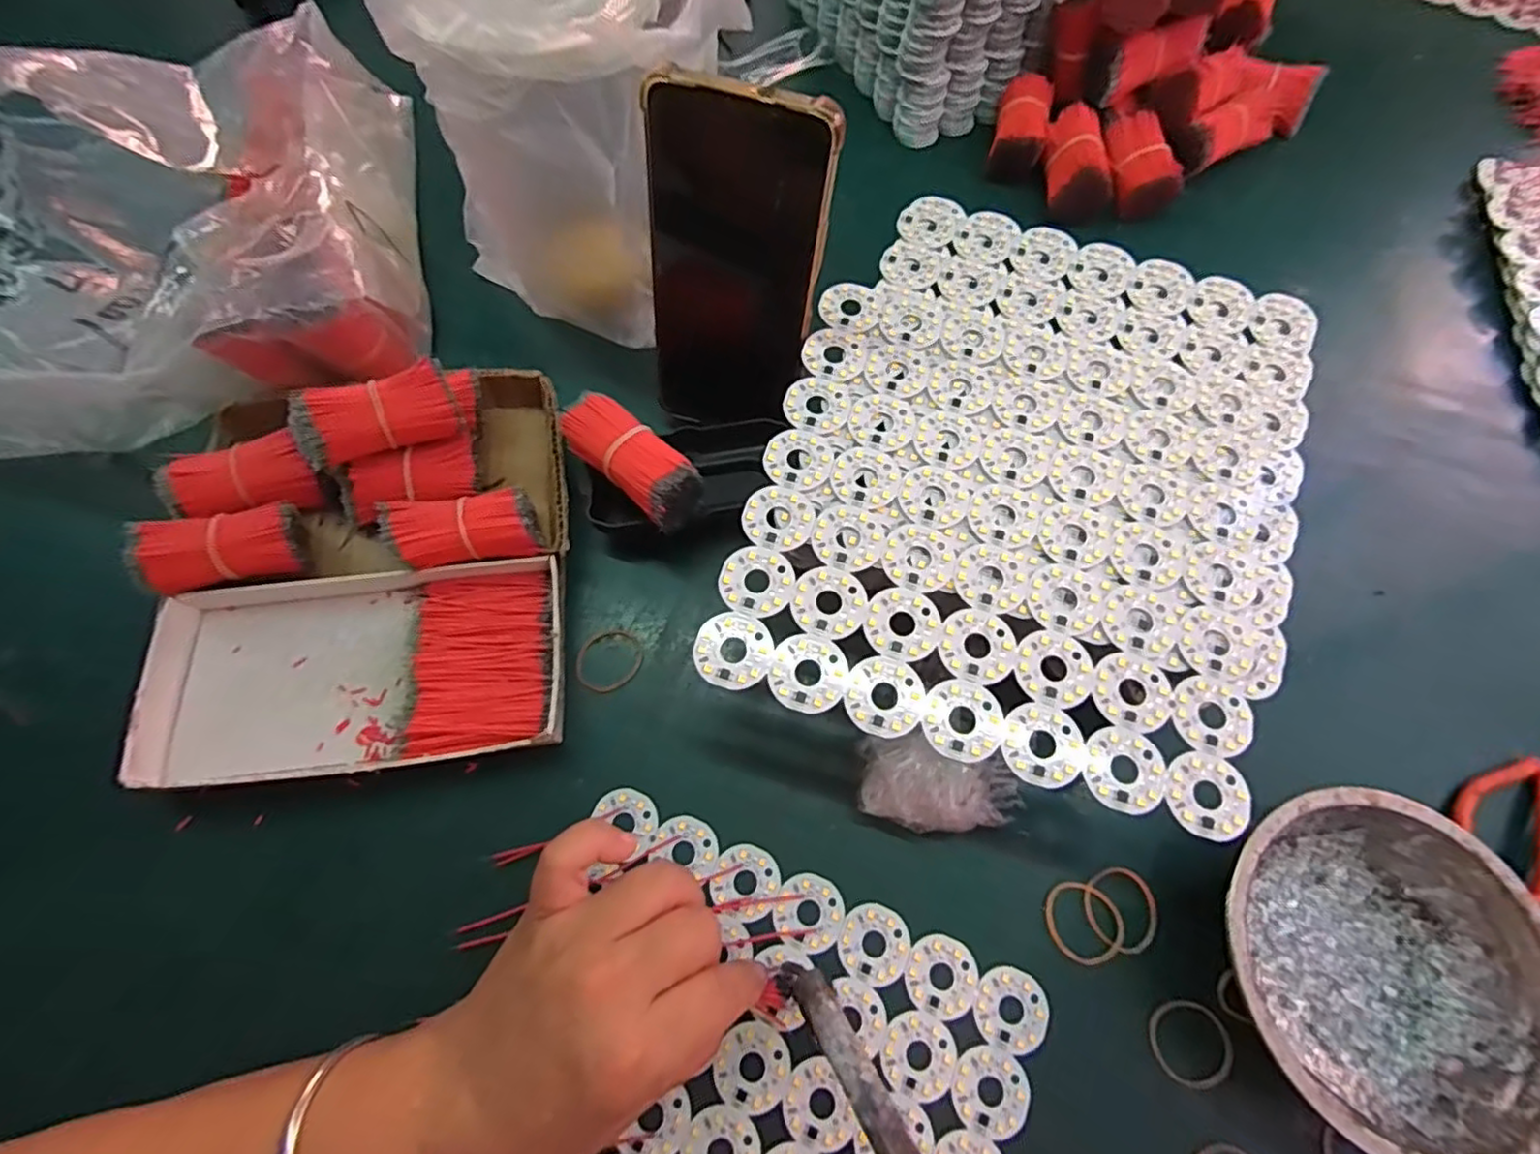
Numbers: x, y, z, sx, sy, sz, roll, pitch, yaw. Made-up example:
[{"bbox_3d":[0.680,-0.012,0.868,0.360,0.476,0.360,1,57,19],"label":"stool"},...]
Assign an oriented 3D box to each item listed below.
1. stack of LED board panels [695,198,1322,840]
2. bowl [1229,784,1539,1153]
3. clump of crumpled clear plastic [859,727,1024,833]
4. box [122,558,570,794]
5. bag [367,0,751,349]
[{"bbox_3d":[0.120,-0.053,0.301,0.227,0.009,0.279,16,69,6],"label":"stack of LED board panels"},{"bbox_3d":[0.240,0.155,0.270,0.122,0.044,0.121,0,69,0],"label":"bowl"},{"bbox_3d":[0.076,0.096,0.300,0.070,0.028,0.037,15,69,6],"label":"clump of crumpled clear plastic"},{"bbox_3d":[-0.194,0.042,0.320,0.185,0.023,0.096,-6,69,-3],"label":"box"},{"bbox_3d":[-0.097,-0.221,0.339,0.162,0.178,0.118,39,73,14],"label":"bag"}]

